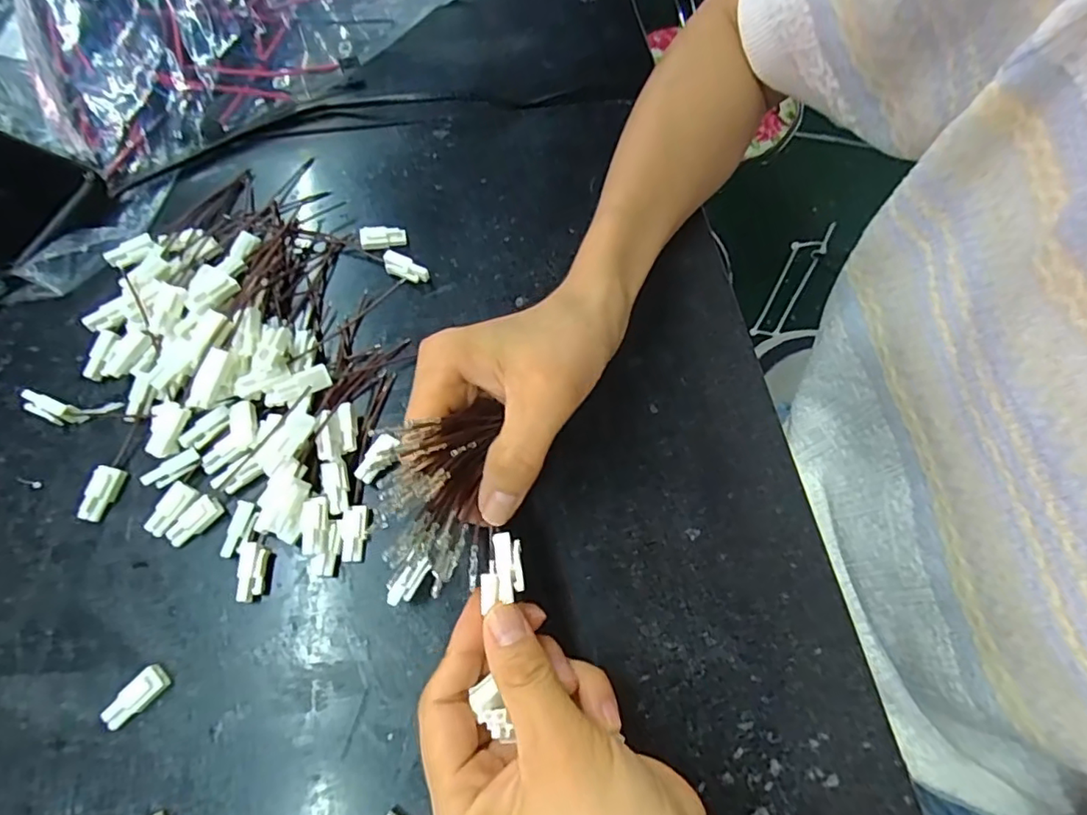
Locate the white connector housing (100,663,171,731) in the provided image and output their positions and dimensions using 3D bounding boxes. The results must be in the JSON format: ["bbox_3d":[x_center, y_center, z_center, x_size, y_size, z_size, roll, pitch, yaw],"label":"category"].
[{"bbox_3d":[-0.168,0.120,0.239,0.011,0.009,0.026,42,72,13],"label":"white connector housing"}]

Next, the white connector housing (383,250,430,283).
[{"bbox_3d":[-0.076,-0.077,0.320,0.025,0.014,0.009,24,69,7],"label":"white connector housing"}]

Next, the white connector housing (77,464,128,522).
[{"bbox_3d":[-0.206,0.040,0.269,0.010,0.010,0.025,10,68,2],"label":"white connector housing"}]

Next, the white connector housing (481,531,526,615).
[{"bbox_3d":[-0.016,0.061,0.221,0.016,0.009,0.024,-5,69,-5],"label":"white connector housing"}]

